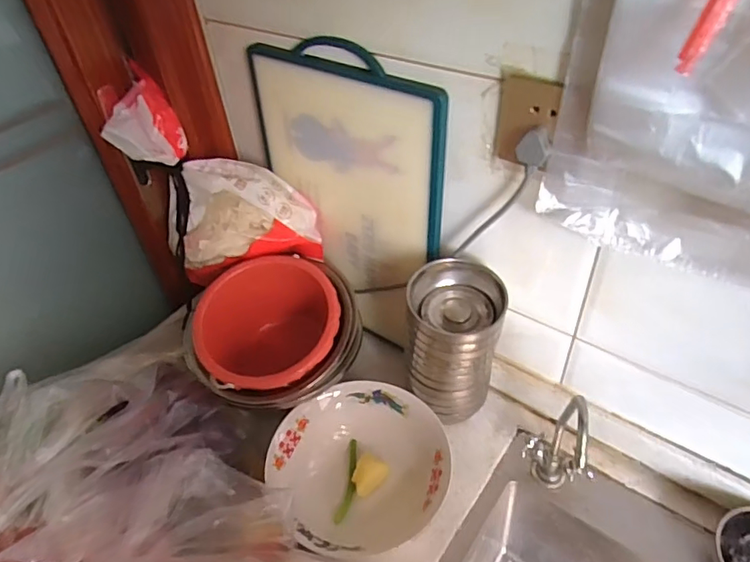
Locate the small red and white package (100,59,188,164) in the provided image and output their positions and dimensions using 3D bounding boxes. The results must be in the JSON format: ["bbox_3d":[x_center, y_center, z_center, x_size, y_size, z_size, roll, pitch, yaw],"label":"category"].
[{"bbox_3d":[-0.316,-0.213,0.715,0.071,0.103,0.091,18,48,23],"label":"small red and white package"}]

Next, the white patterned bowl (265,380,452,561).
[{"bbox_3d":[-0.019,0.237,0.687,0.211,0.076,0.206,-3,43,3],"label":"white patterned bowl"}]

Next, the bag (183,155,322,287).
[{"bbox_3d":[-0.186,-0.089,0.765,0.205,0.133,0.103,-2,43,3],"label":"bag"}]

